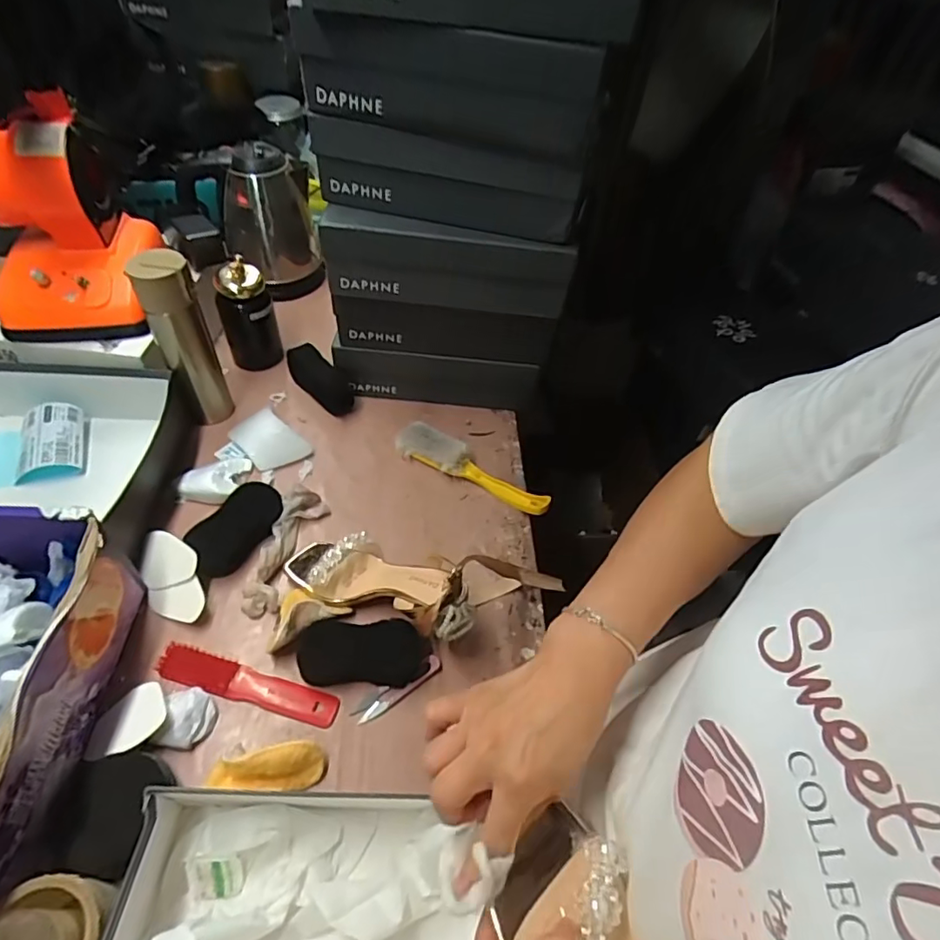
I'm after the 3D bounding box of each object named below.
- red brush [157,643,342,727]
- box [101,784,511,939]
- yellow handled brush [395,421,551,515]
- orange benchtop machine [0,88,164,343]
[{"bbox_3d":[-0.229,0.223,0.579,0.187,0.020,0.037,15,51,7],"label":"red brush"},{"bbox_3d":[-0.133,0.346,0.439,0.297,0.077,0.170,4,51,-3],"label":"box"},{"bbox_3d":[0.005,-0.007,0.776,0.234,0.029,0.065,23,53,13],"label":"yellow handled brush"},{"bbox_3d":[-0.513,-0.305,0.693,0.168,0.200,0.206,-6,52,-10],"label":"orange benchtop machine"}]

